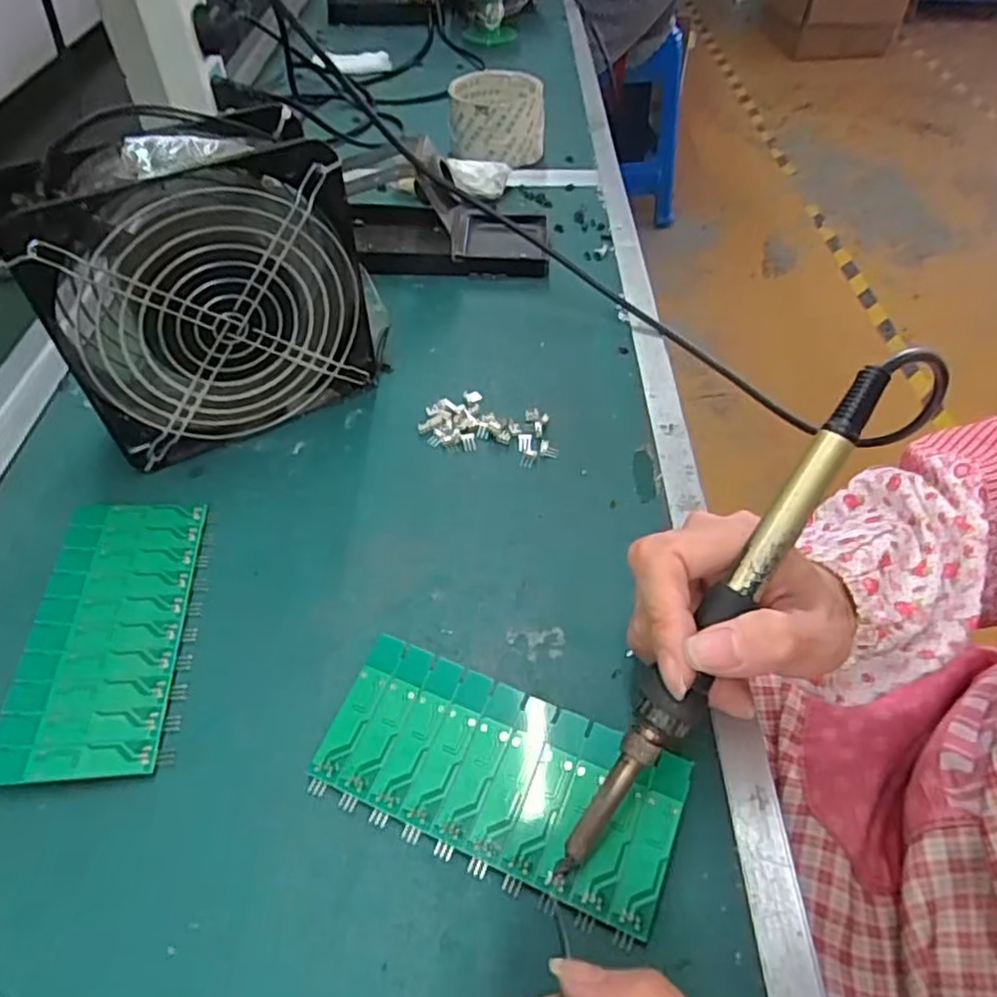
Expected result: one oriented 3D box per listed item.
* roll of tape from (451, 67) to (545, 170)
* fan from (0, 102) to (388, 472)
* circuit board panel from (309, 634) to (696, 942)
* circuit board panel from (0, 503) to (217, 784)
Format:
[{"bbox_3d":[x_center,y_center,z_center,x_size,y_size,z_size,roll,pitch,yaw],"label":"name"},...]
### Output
[{"bbox_3d":[-0.002,-0.343,0.614,0.083,0.058,0.089,-1,51,-1],"label":"roll of tape"},{"bbox_3d":[-0.147,-0.108,0.357,0.155,0.154,0.057,-26,55,-19],"label":"fan"},{"bbox_3d":[0.000,0.108,0.267,0.137,0.015,0.063,17,53,13],"label":"circuit board panel"},{"bbox_3d":[-0.174,0.058,0.310,0.067,0.012,0.137,-6,51,-4],"label":"circuit board panel"}]

